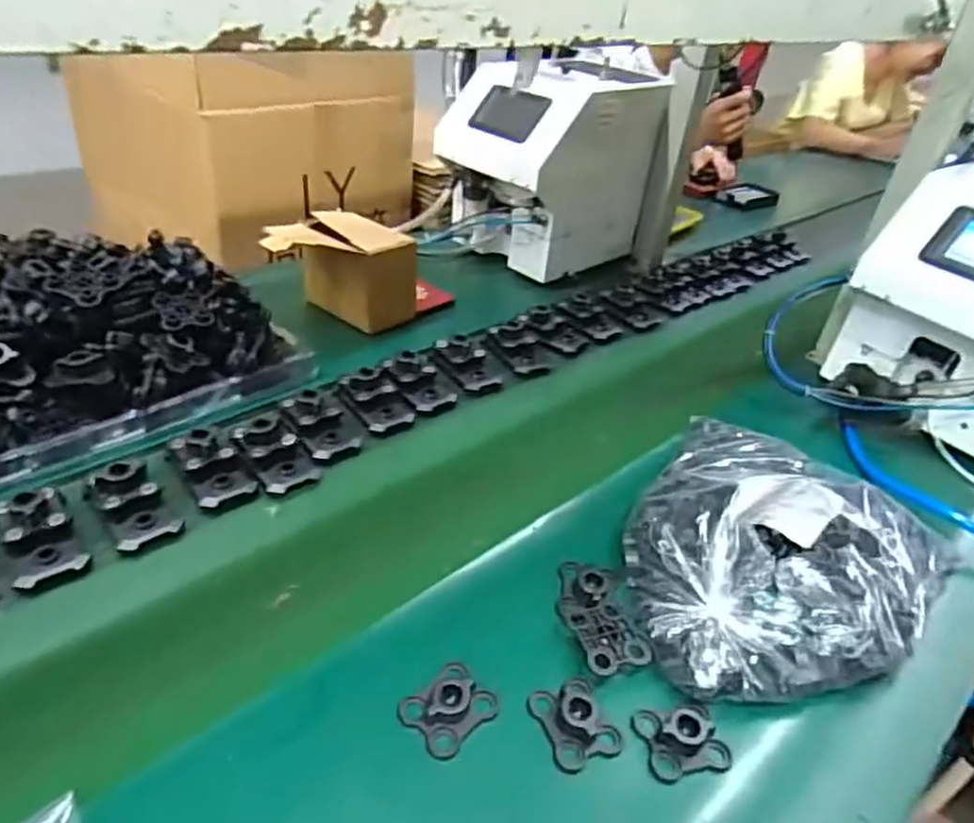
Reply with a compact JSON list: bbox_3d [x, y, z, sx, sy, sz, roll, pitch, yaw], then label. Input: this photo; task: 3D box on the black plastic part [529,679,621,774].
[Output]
[{"bbox_3d":[0.063,0.215,0.480,0.049,0.024,0.056,-9,38,-22],"label":"black plastic part"}]

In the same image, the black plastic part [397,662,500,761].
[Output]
[{"bbox_3d":[-0.025,0.204,0.477,0.058,0.027,0.049,-26,47,-38],"label":"black plastic part"}]

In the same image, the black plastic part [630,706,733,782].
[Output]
[{"bbox_3d":[0.138,0.229,0.481,0.057,0.028,0.048,-4,37,-16],"label":"black plastic part"}]

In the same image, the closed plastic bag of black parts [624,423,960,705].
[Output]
[{"bbox_3d":[0.251,0.119,0.577,0.251,0.104,0.294,26,39,24],"label":"closed plastic bag of black parts"}]

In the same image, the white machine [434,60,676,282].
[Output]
[{"bbox_3d":[0.093,-0.383,1.073,0.280,0.279,0.213,-22,45,-36],"label":"white machine"}]

